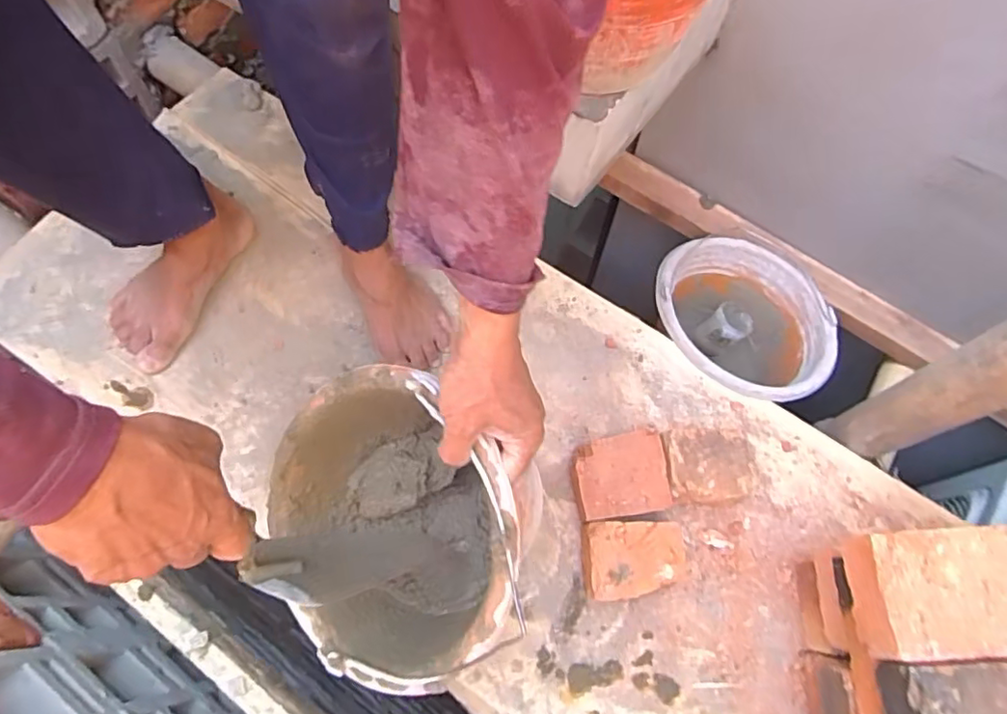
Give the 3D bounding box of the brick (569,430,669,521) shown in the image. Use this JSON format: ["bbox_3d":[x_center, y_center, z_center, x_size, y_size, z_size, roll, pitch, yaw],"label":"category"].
[{"bbox_3d":[0.131,0.137,0.689,0.099,0.057,0.090,-5,67,-5],"label":"brick"}]

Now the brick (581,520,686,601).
[{"bbox_3d":[0.145,0.220,0.661,0.097,0.057,0.078,-3,67,-3],"label":"brick"}]

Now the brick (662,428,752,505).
[{"bbox_3d":[0.233,0.130,0.706,0.102,0.061,0.083,-1,67,-3],"label":"brick"}]

